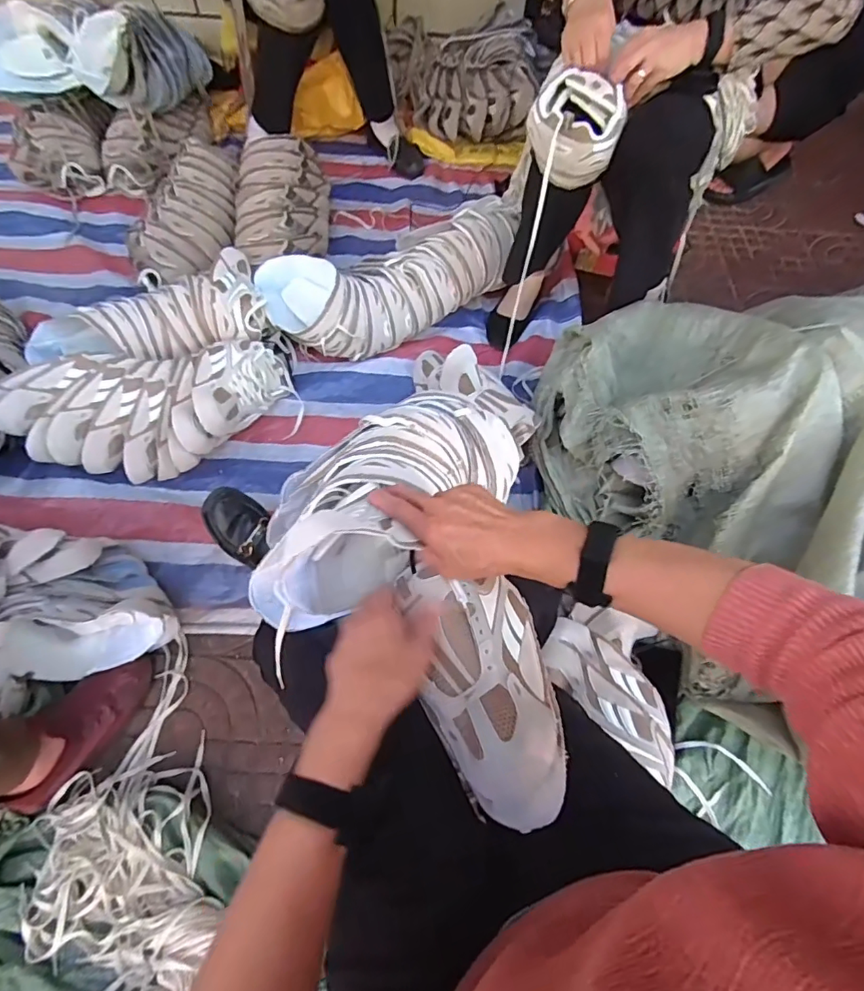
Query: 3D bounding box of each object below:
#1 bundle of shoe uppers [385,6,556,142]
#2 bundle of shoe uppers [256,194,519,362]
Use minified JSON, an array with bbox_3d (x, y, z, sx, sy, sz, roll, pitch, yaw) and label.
[{"bbox_3d":[0.101,-1.222,1.502,0.451,0.165,0.379,0,60,-3],"label":"bundle of shoe uppers"},{"bbox_3d":[-0.079,-0.500,1.145,0.578,0.156,0.235,-25,64,-16],"label":"bundle of shoe uppers"}]

